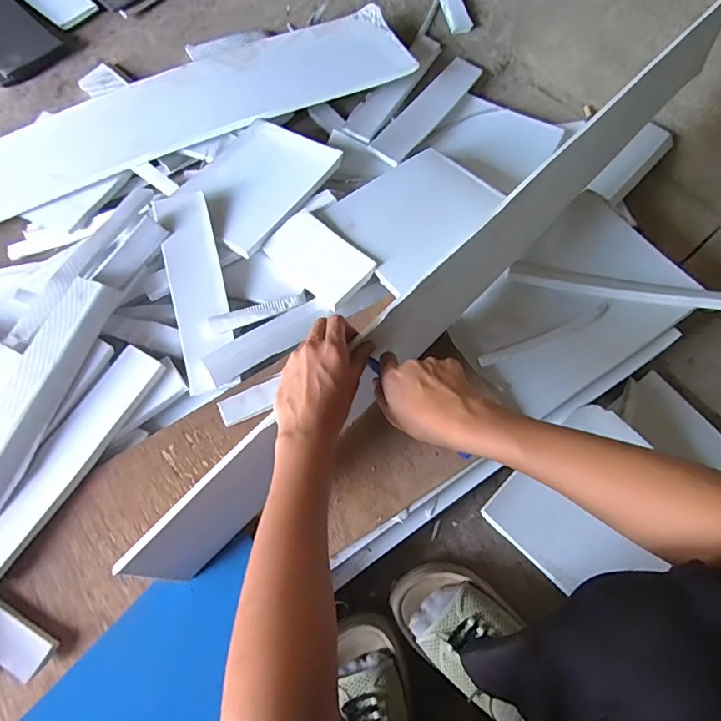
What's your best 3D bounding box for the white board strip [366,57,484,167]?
[{"bbox_3d":[0.111,-0.410,0.807,0.057,0.008,0.278,36,67,7],"label":"white board strip"}]

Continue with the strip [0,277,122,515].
[{"bbox_3d":[-0.380,0.035,0.583,0.067,0.023,0.288,18,72,8],"label":"strip"}]

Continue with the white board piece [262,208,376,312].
[{"bbox_3d":[-0.057,-0.137,0.651,0.144,0.019,0.081,43,77,15],"label":"white board piece"}]

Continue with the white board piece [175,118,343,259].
[{"bbox_3d":[-0.156,-0.261,0.717,0.180,0.019,0.202,34,74,22],"label":"white board piece"}]

